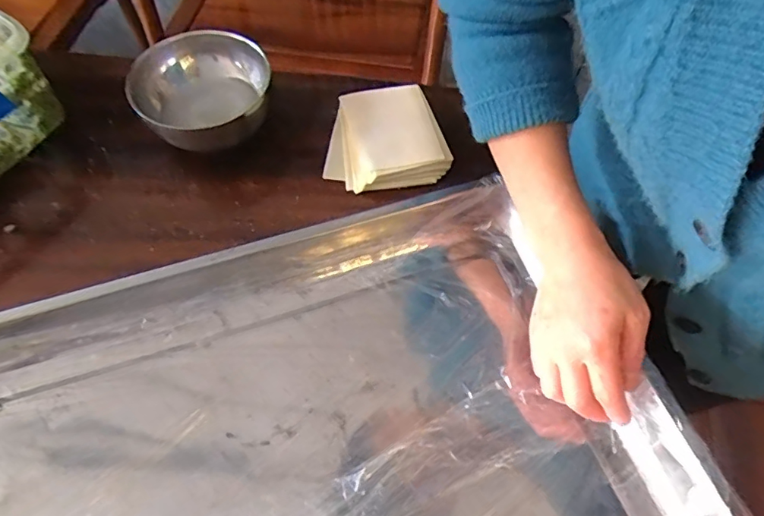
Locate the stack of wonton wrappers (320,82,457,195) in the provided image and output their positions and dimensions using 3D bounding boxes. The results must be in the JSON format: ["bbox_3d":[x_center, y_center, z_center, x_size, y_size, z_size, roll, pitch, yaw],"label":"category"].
[{"bbox_3d":[-0.001,-0.126,0.517,0.121,0.024,0.117,-11,61,-8],"label":"stack of wonton wrappers"}]

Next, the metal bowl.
[{"bbox_3d":[-0.183,-0.160,0.504,0.132,0.076,0.125,1,60,-2],"label":"metal bowl"}]

